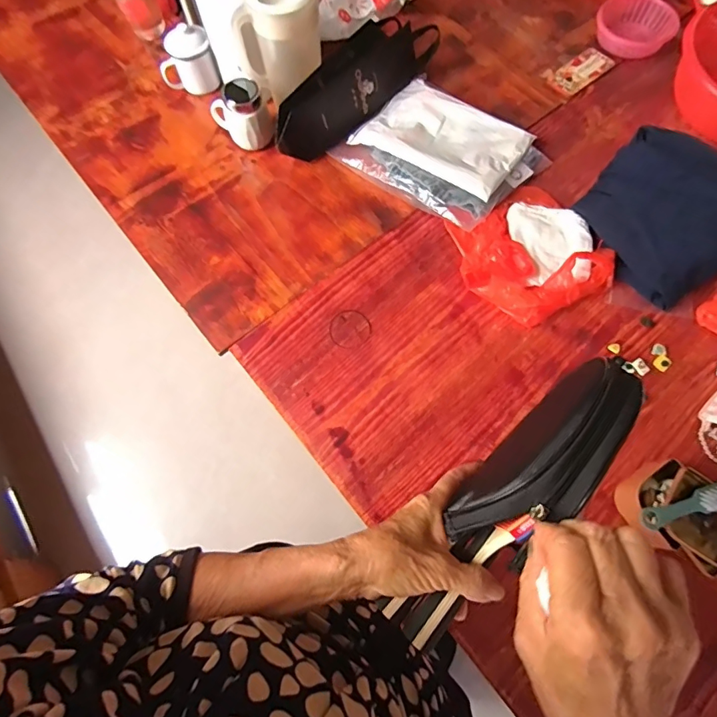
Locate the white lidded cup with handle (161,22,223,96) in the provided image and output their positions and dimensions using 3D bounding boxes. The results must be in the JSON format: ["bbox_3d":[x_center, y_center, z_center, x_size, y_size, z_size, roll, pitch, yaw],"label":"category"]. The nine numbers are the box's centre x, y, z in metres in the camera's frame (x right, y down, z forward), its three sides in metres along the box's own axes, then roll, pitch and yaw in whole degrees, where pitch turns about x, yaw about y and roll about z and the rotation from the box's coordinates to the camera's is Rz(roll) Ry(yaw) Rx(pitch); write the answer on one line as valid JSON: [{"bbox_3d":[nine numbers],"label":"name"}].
[{"bbox_3d":[-0.370,-0.636,0.964,0.114,0.111,0.082,-29,72,-9],"label":"white lidded cup with handle"}]

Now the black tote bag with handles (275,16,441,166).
[{"bbox_3d":[-0.015,-0.570,0.936,0.427,0.112,0.126,-43,75,-13],"label":"black tote bag with handles"}]

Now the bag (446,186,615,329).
[{"bbox_3d":[0.306,-0.195,0.819,0.250,0.061,0.244,-27,71,-8],"label":"bag"}]

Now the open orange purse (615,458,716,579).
[{"bbox_3d":[0.501,0.238,0.651,0.205,0.076,0.138,18,71,7],"label":"open orange purse"}]

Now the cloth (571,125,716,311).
[{"bbox_3d":[0.534,-0.255,0.788,0.060,0.224,0.266,-12,59,-51],"label":"cloth"}]

